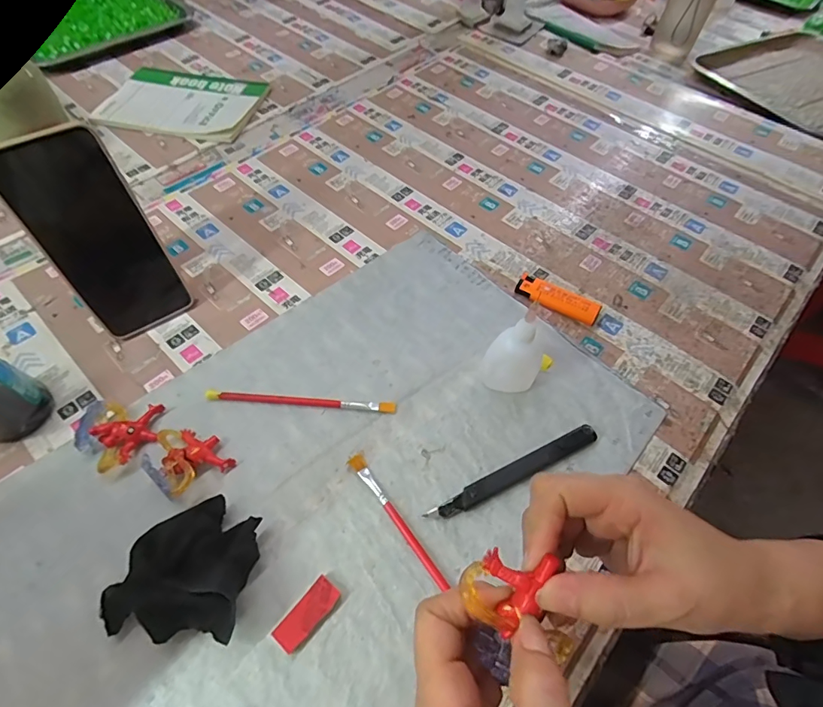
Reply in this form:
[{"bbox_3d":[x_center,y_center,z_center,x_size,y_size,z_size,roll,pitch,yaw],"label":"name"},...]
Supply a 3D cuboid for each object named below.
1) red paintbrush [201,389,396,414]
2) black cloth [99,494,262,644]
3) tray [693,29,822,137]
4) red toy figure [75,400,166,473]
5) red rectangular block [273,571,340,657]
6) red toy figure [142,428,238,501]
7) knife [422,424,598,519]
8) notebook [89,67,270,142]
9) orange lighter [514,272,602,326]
[{"bbox_3d":[-0.090,0.039,0.367,0.153,0.005,0.009,4,57,1],"label":"red paintbrush"},{"bbox_3d":[-0.144,0.133,0.282,0.086,0.036,0.078,7,57,2],"label":"black cloth"},{"bbox_3d":[0.652,-0.450,0.718,0.361,0.019,0.267,-25,61,-17],"label":"tray"},{"bbox_3d":[-0.222,0.060,0.339,0.046,0.024,0.054,9,57,4],"label":"red toy figure"},{"bbox_3d":[-0.066,0.164,0.282,0.019,0.007,0.043,38,63,20],"label":"red rectangular block"},{"bbox_3d":[-0.168,0.073,0.328,0.047,0.026,0.056,-39,66,-24],"label":"red toy figure"},{"bbox_3d":[0.079,0.089,0.335,0.144,0.011,0.014,-22,60,-16],"label":"knife"},{"bbox_3d":[-0.308,-0.347,0.612,0.196,0.012,0.149,11,57,5],"label":"notebook"},{"bbox_3d":[0.142,-0.054,0.434,0.080,0.016,0.021,27,60,15],"label":"orange lighter"}]

